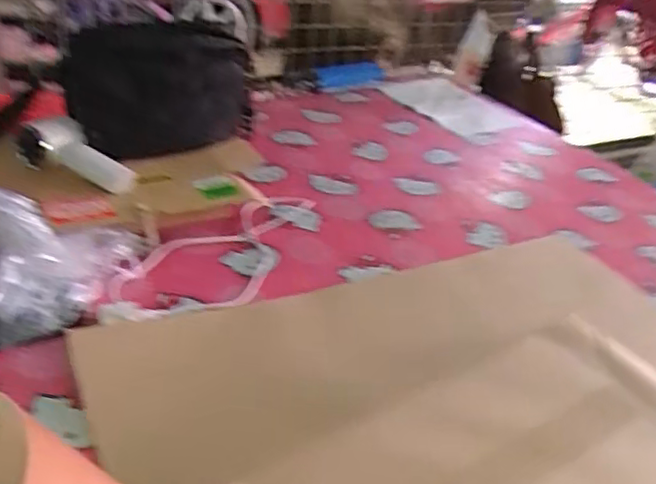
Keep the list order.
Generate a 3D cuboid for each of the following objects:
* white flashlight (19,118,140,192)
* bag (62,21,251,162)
[{"bbox_3d":[-0.336,-0.112,0.857,0.161,0.053,0.059,25,34,-4],"label":"white flashlight"},{"bbox_3d":[-0.232,-0.211,0.927,0.277,0.185,0.094,-10,37,-27],"label":"bag"}]

